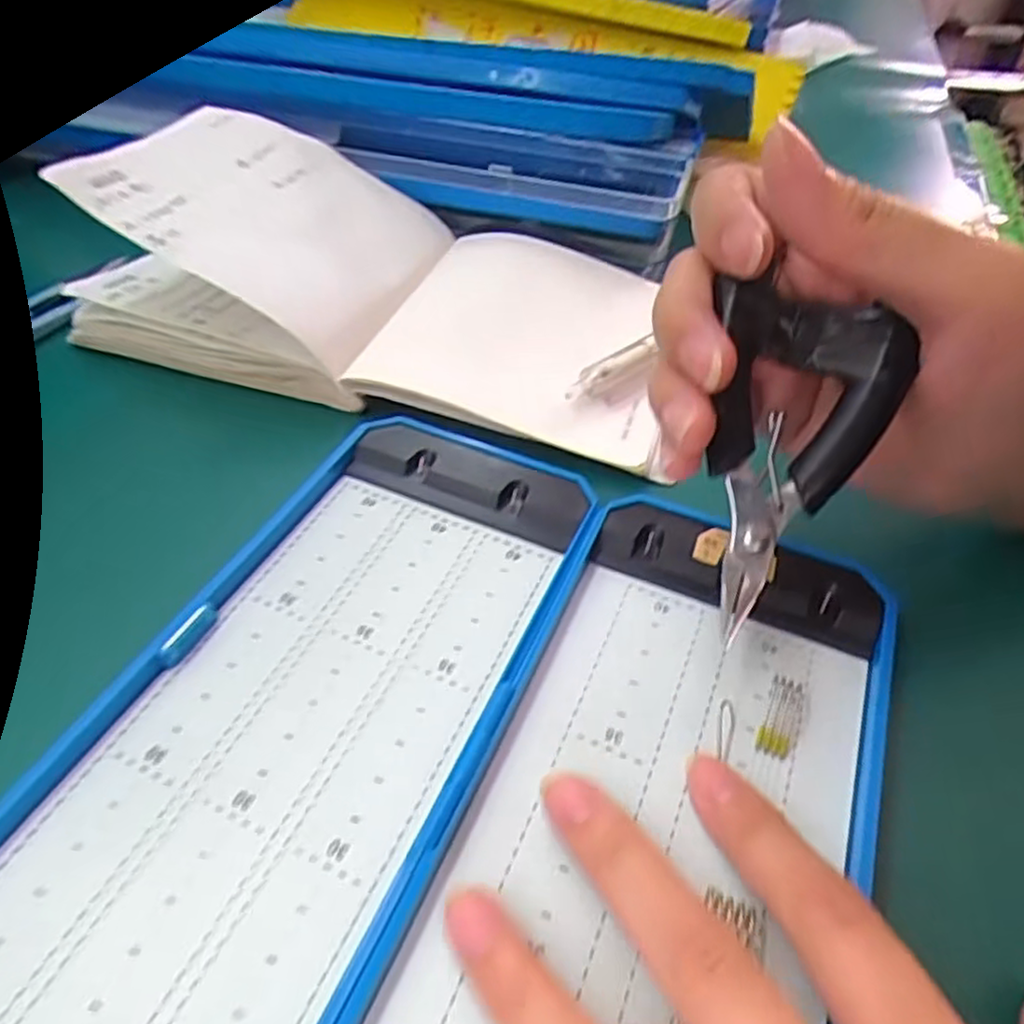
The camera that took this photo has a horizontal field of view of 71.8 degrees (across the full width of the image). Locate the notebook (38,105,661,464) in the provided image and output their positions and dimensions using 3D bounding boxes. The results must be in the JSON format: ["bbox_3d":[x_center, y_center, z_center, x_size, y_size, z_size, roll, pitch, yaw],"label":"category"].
[{"bbox_3d":[-0.049,-0.099,0.293,0.219,0.079,0.132,11,47,7],"label":"notebook"}]

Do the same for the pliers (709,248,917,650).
[{"bbox_3d":[0.067,-0.013,0.178,0.042,0.086,0.012,15,3,10],"label":"pliers"}]

